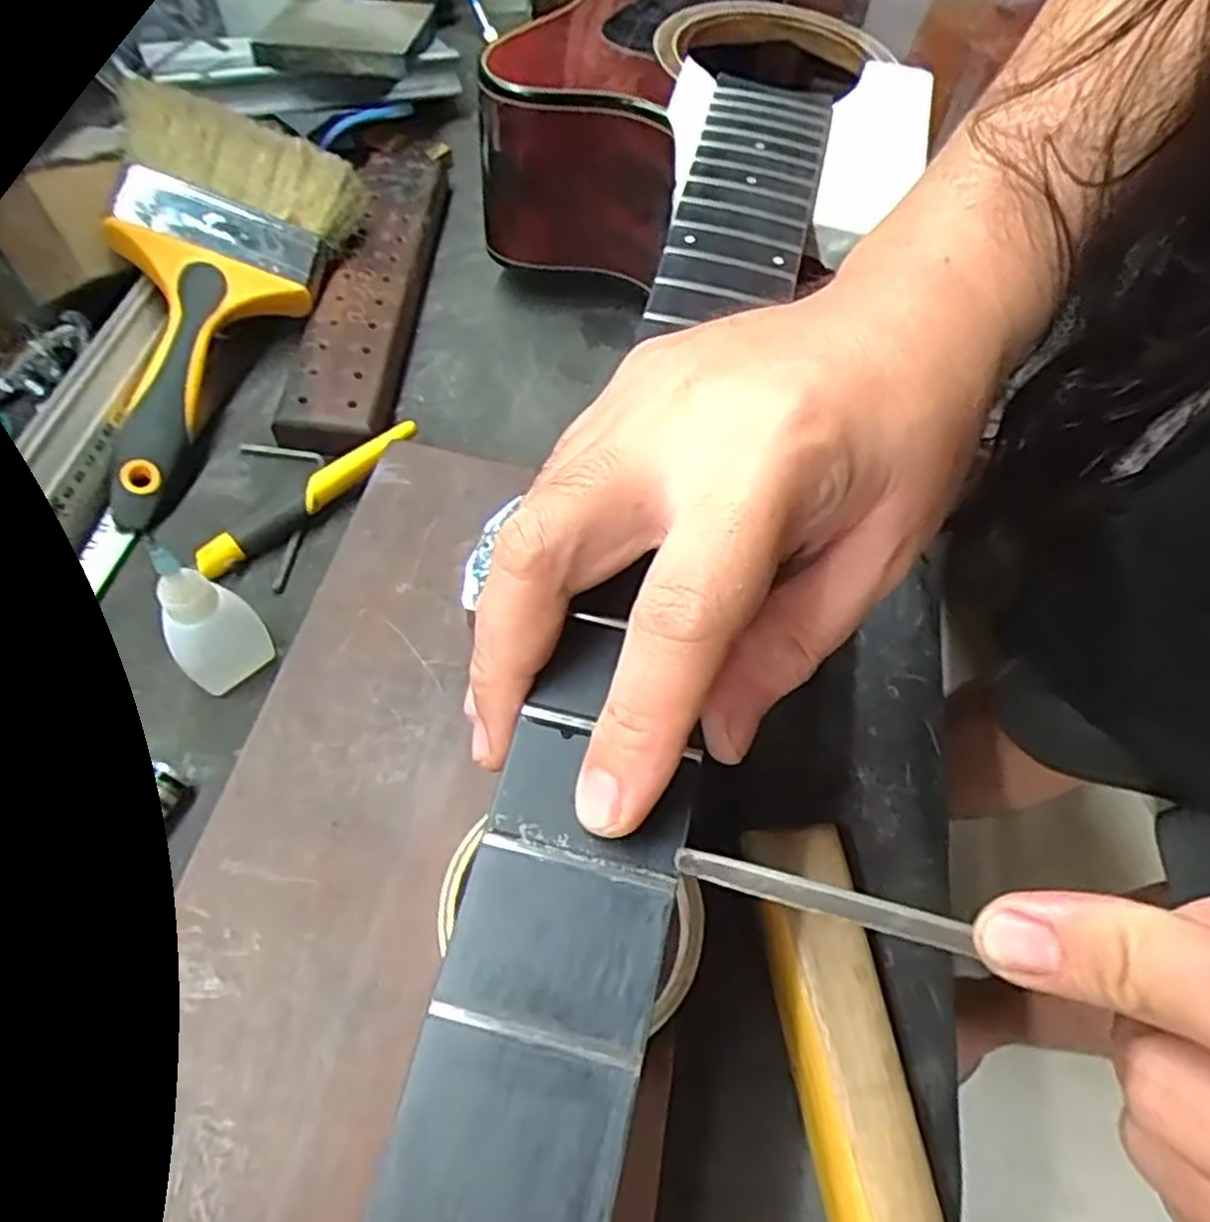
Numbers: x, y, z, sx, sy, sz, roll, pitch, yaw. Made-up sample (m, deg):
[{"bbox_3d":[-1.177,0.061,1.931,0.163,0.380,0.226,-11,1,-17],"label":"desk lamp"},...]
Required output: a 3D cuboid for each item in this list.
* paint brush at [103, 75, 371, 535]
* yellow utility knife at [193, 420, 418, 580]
[{"bbox_3d":[-0.212,-0.158,0.391,0.114,0.020,0.232,21,70,-21],"label":"paint brush"},{"bbox_3d":[-0.138,-0.055,0.368,0.118,0.016,0.016,-37,68,-24],"label":"yellow utility knife"}]

